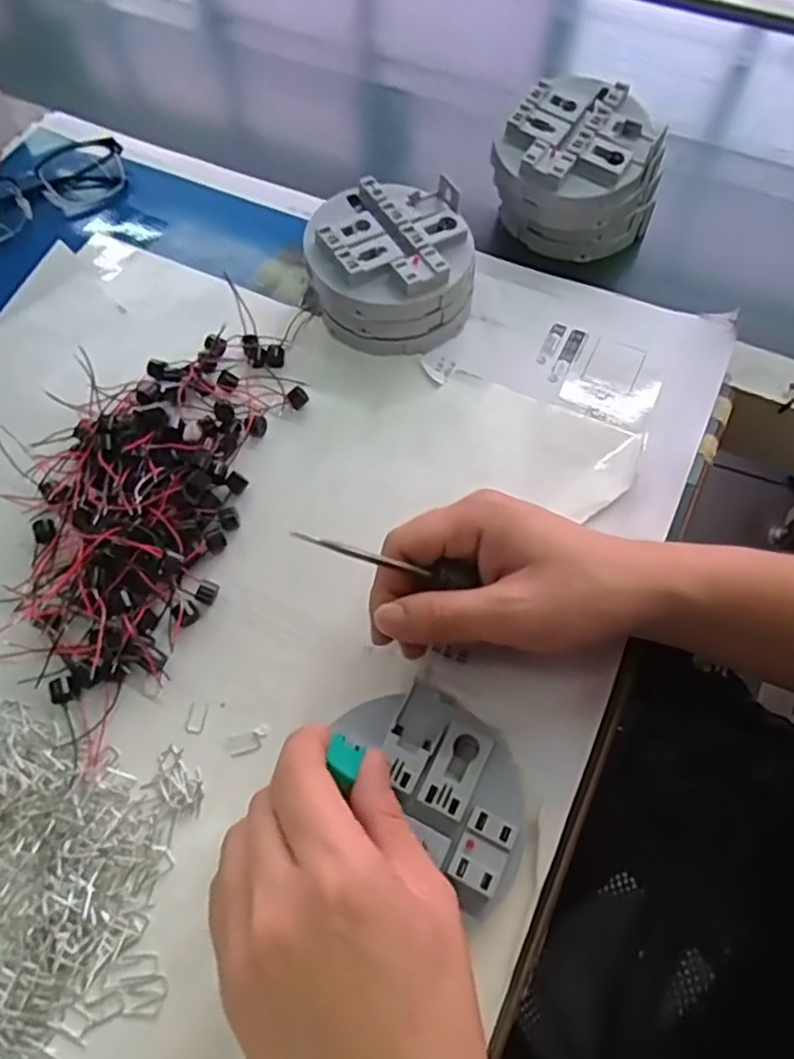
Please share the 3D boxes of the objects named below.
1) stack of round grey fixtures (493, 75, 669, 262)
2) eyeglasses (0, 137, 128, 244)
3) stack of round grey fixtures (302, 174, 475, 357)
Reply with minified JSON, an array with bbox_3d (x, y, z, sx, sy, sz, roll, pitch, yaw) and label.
[{"bbox_3d":[0.125,-0.246,0.450,0.105,0.071,0.084,21,65,11],"label":"stack of round grey fixtures"},{"bbox_3d":[-0.272,-0.254,0.492,0.139,0.026,0.051,-28,66,-13],"label":"eyeglasses"},{"bbox_3d":[-0.003,-0.168,0.423,0.106,0.057,0.101,5,63,3],"label":"stack of round grey fixtures"}]

